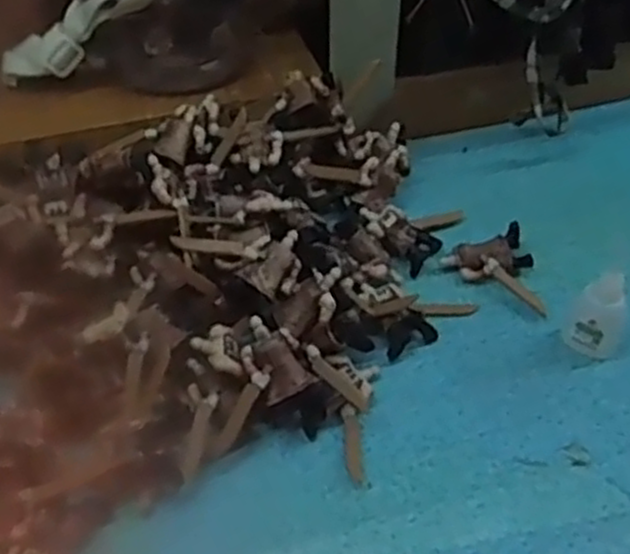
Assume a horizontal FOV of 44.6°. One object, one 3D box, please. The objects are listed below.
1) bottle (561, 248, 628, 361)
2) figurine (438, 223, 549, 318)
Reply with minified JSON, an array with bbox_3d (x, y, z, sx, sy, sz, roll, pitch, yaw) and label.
[{"bbox_3d":[0.177,0.020,0.472,0.034,0.069,0.024,25,51,22],"label":"bottle"},{"bbox_3d":[0.135,-0.012,0.533,0.073,0.017,0.053,26,51,22],"label":"figurine"}]

